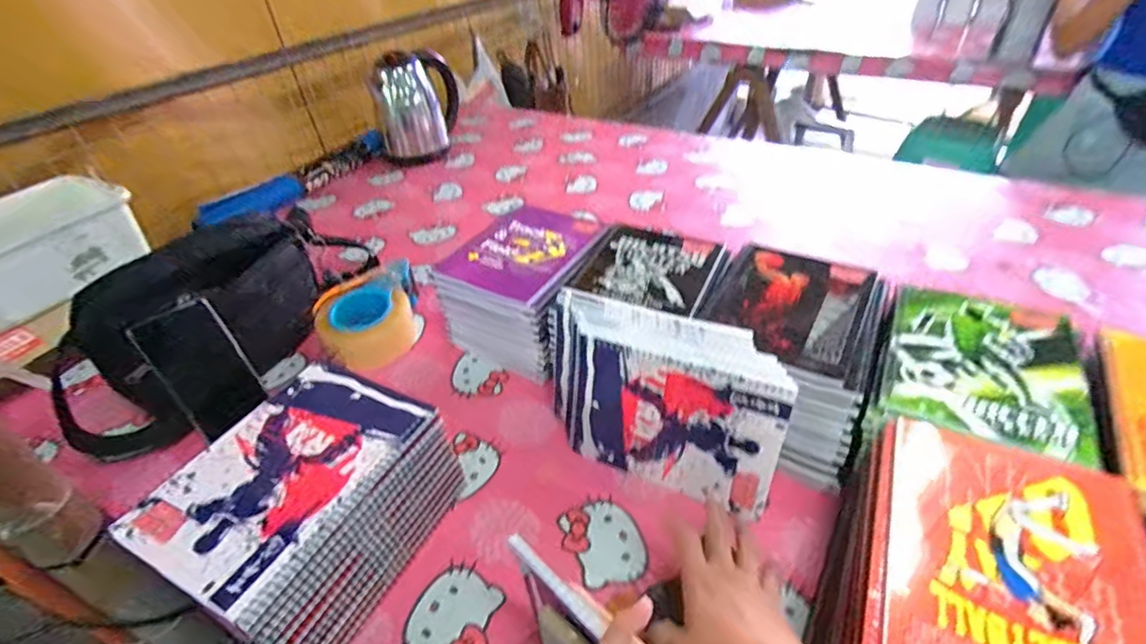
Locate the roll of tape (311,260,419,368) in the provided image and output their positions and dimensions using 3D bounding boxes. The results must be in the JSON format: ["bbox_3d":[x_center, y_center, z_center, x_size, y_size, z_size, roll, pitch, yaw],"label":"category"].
[{"bbox_3d":[-0.279,-0.010,0.731,0.134,0.075,0.134,-2,39,2],"label":"roll of tape"}]

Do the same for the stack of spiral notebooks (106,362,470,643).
[{"bbox_3d":[-0.223,0.163,0.462,0.148,0.130,0.198,16,43,22],"label":"stack of spiral notebooks"}]

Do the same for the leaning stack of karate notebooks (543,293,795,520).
[{"bbox_3d":[0.082,0.076,0.531,0.247,0.148,0.091,17,43,23],"label":"leaning stack of karate notebooks"}]

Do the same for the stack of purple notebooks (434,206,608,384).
[{"bbox_3d":[-0.055,-0.047,0.708,0.169,0.119,0.200,20,44,26],"label":"stack of purple notebooks"}]

